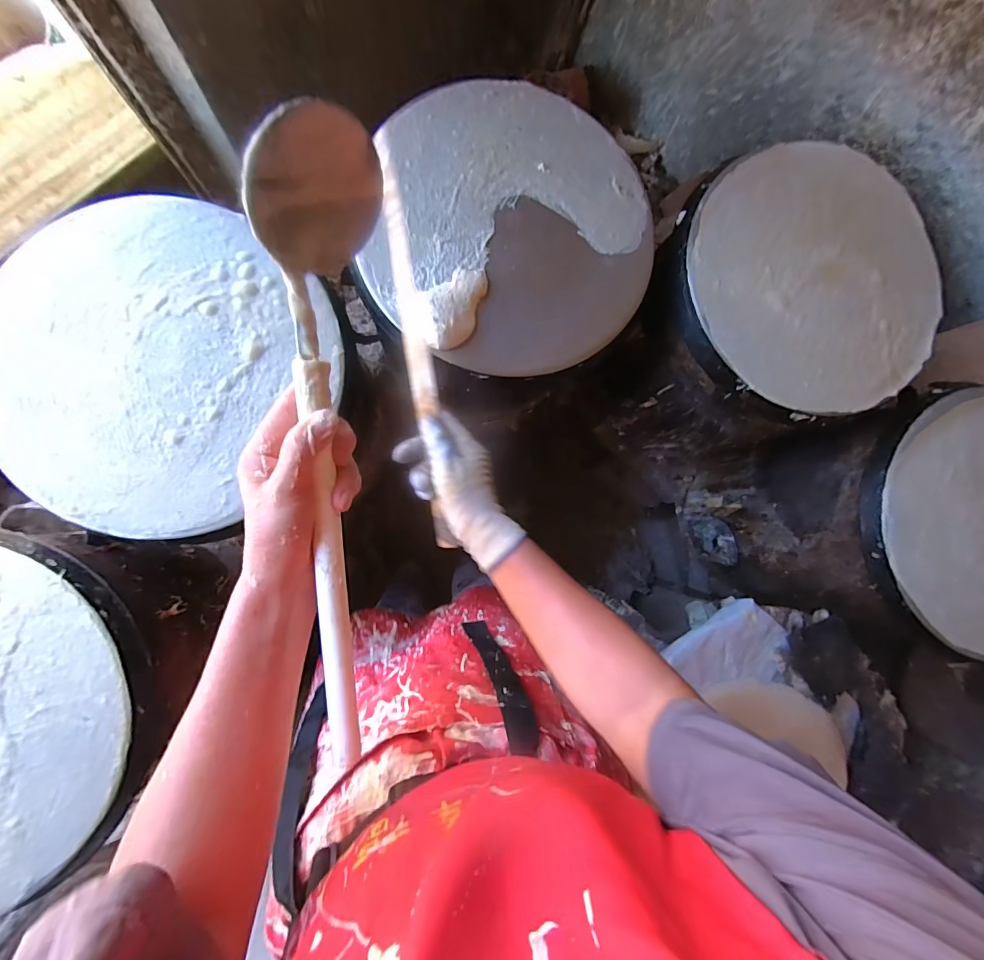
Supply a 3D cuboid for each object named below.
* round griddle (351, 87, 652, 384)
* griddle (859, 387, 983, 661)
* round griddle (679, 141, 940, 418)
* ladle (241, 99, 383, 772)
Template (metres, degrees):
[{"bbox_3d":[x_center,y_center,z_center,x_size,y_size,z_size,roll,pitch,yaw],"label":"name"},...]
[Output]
[{"bbox_3d":[0.032,-0.306,0.513,0.326,0.025,0.355,1,87,-9],"label":"round griddle"},{"bbox_3d":[0.709,0.065,0.611,0.383,0.046,0.355,1,87,-9],"label":"griddle"},{"bbox_3d":[0.424,-0.262,0.573,0.357,0.047,0.343,1,87,-9],"label":"round griddle"},{"bbox_3d":[-0.095,-0.021,0.270,0.072,0.068,0.415,-5,88,-7],"label":"ladle"}]

